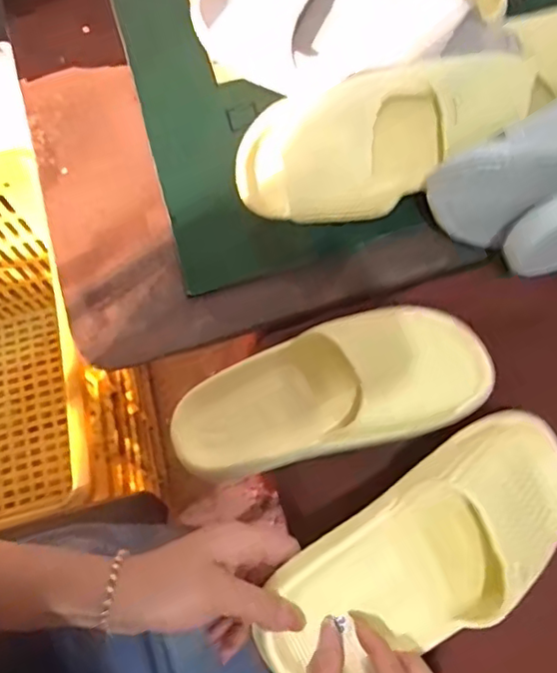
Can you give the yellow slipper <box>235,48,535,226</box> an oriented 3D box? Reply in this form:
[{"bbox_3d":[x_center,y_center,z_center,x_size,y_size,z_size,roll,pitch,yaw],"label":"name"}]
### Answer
[{"bbox_3d":[0.089,-0.162,0.509,0.251,0.096,0.095,-21,72,-4],"label":"yellow slipper"}]

